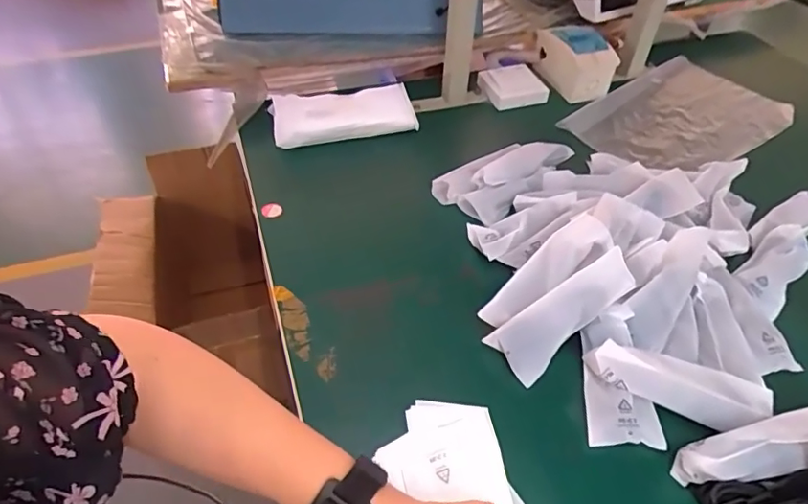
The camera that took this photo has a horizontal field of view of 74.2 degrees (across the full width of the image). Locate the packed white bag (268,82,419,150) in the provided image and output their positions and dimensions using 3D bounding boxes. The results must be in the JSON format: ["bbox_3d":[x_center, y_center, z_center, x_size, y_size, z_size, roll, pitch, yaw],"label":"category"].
[{"bbox_3d":[-0.089,-0.204,0.773,0.203,0.047,0.088,-11,49,-12],"label":"packed white bag"}]

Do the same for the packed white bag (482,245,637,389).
[{"bbox_3d":[0.156,0.056,0.515,0.153,0.018,0.055,-39,83,-8],"label":"packed white bag"}]

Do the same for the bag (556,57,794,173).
[{"bbox_3d":[0.431,-0.208,0.829,0.333,0.018,0.220,-29,55,-26],"label":"bag"}]

